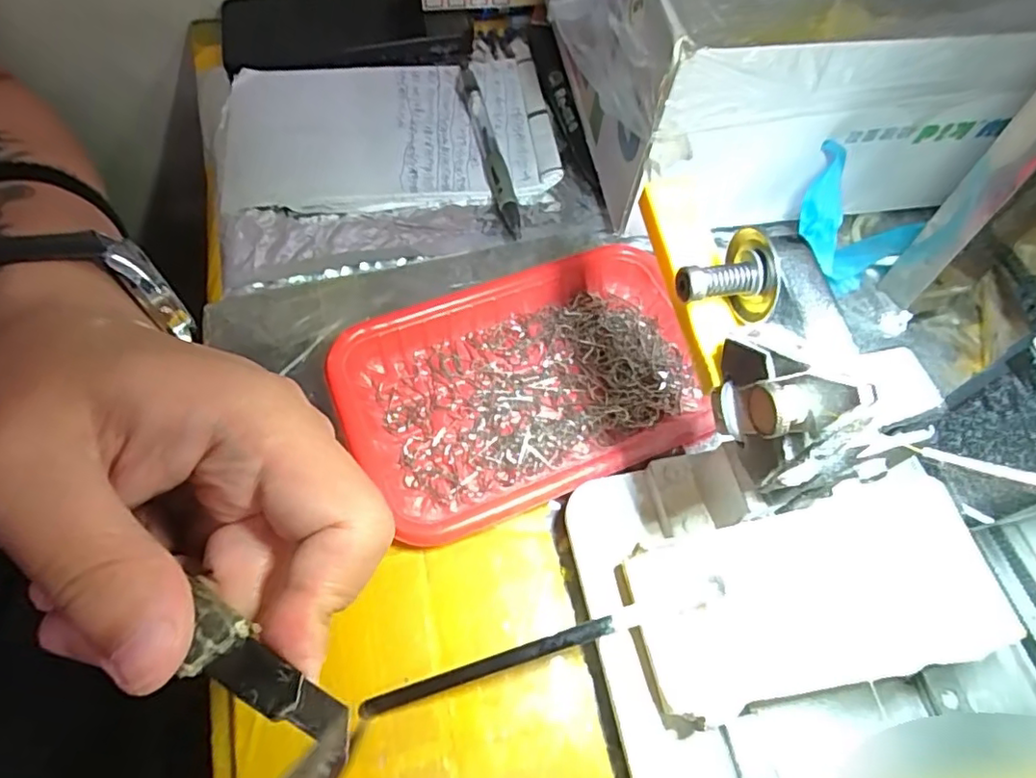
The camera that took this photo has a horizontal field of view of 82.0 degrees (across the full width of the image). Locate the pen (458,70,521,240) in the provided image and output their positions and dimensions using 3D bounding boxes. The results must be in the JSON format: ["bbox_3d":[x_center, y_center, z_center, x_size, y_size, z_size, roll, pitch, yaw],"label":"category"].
[{"bbox_3d":[-0.017,-0.143,0.349,0.013,0.014,0.136,-12,62,-8],"label":"pen"}]

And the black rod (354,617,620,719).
[{"bbox_3d":[-0.012,0.095,0.202,0.092,0.004,0.006,-22,63,6],"label":"black rod"}]

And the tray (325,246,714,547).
[{"bbox_3d":[0.004,-0.002,0.267,0.158,0.021,0.109,-21,64,-12],"label":"tray"}]

